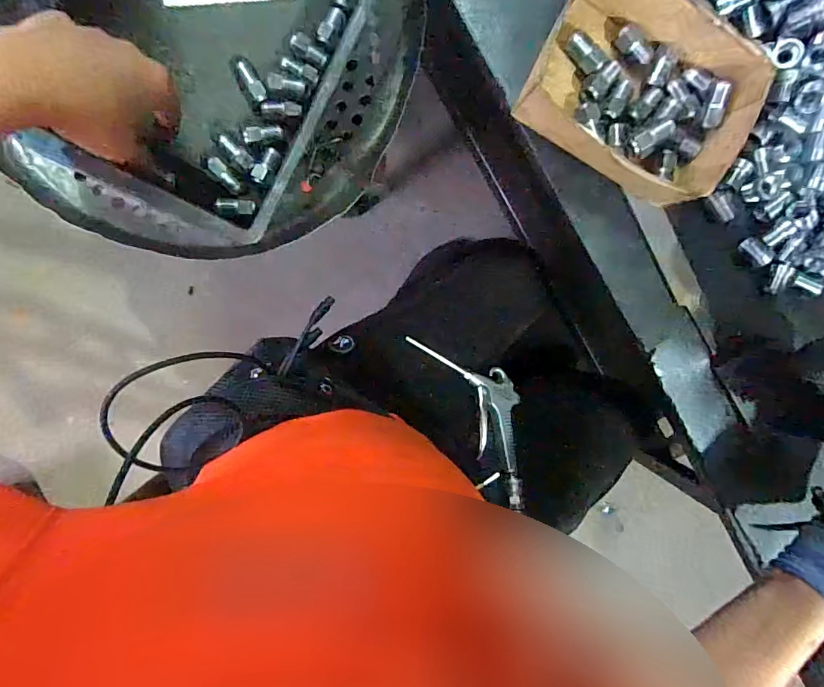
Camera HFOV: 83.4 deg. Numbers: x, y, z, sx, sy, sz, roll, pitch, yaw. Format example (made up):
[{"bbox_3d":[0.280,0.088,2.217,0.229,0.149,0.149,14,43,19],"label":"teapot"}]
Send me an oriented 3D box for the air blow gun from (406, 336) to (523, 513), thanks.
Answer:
[{"bbox_3d":[0.093,0.075,0.550,0.089,0.019,0.228,-32,89,-21],"label":"air blow gun"}]

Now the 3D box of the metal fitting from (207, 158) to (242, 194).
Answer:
[{"bbox_3d":[-0.158,-0.142,0.389,0.011,0.008,0.032,-37,118,6],"label":"metal fitting"}]

